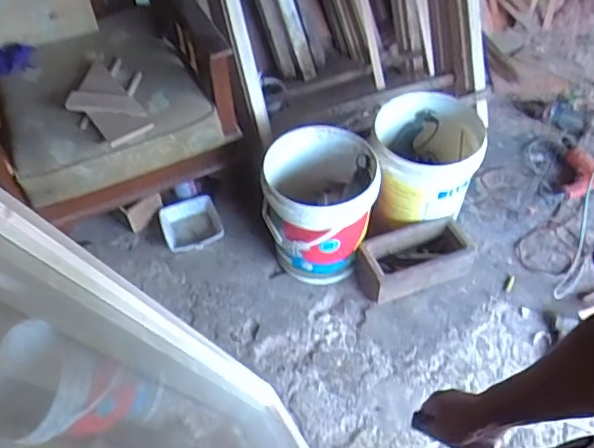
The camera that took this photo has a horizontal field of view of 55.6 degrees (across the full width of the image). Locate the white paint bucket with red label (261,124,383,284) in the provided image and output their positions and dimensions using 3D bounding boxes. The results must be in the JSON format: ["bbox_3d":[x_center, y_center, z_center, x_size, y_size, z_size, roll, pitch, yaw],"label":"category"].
[{"bbox_3d":[0.066,-0.038,1.625,0.313,0.359,0.300,1,51,3],"label":"white paint bucket with red label"}]

